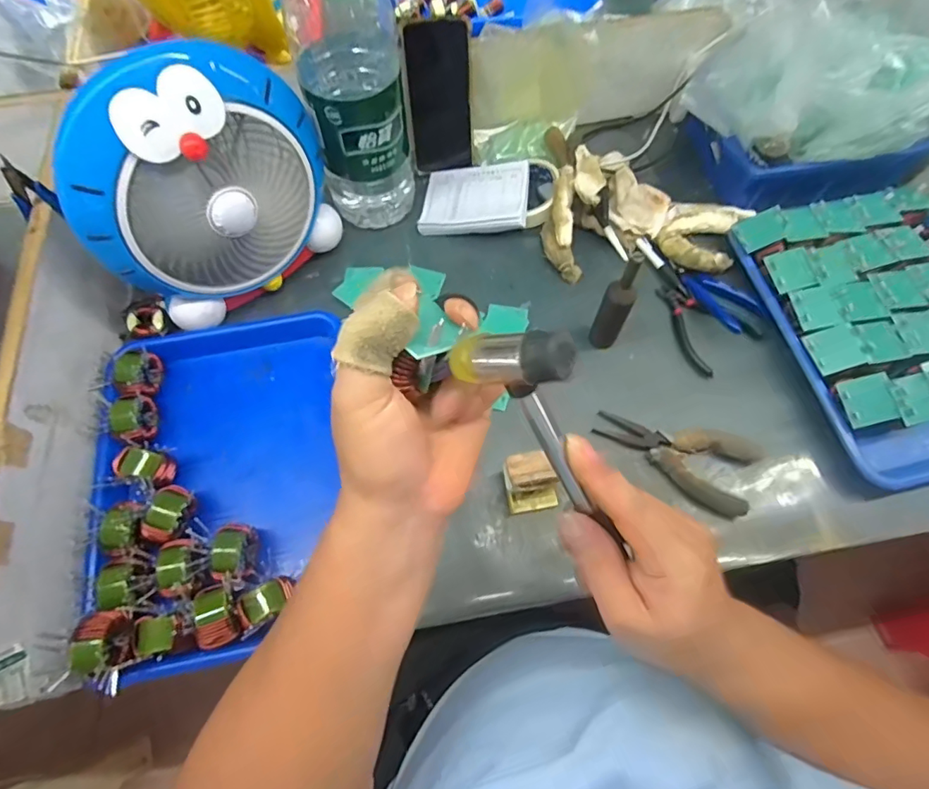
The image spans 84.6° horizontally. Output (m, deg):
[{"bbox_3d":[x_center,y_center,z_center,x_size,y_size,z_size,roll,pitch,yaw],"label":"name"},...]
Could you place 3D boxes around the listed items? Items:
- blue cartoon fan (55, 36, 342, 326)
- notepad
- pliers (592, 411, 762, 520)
[{"bbox_3d":[-0.241,-0.191,0.500,0.232,0.236,0.078,-37,71,-14],"label":"blue cartoon fan"},{"bbox_3d":[0.013,-0.245,0.635,0.134,0.010,0.101,2,64,19],"label":"notepad"},{"bbox_3d":[0.213,0.054,0.513,0.154,0.020,0.082,26,70,12],"label":"pliers"}]

